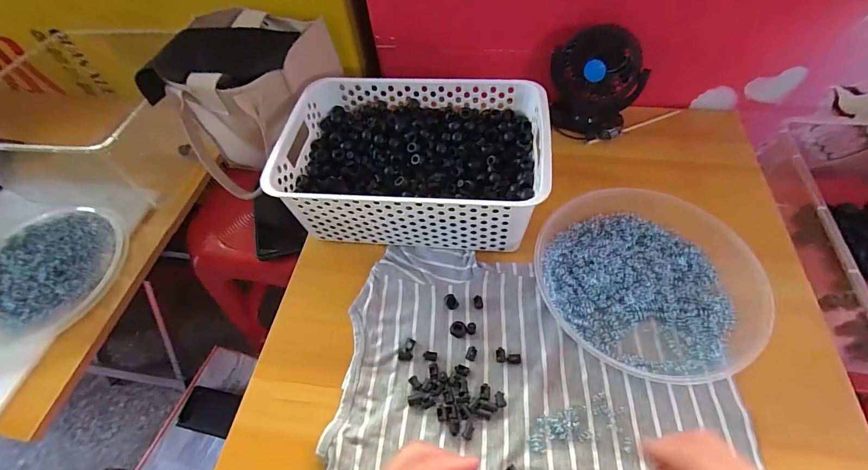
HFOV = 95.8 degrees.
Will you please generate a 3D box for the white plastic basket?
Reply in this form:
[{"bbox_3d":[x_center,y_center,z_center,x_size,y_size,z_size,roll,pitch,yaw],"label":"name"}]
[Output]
[{"bbox_3d":[-0.021,-0.093,0.496,0.299,0.107,0.201,3,57,7],"label":"white plastic basket"}]

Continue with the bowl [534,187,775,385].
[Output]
[{"bbox_3d":[0.226,0.044,0.424,0.197,0.042,0.223,-40,62,-20],"label":"bowl"}]

